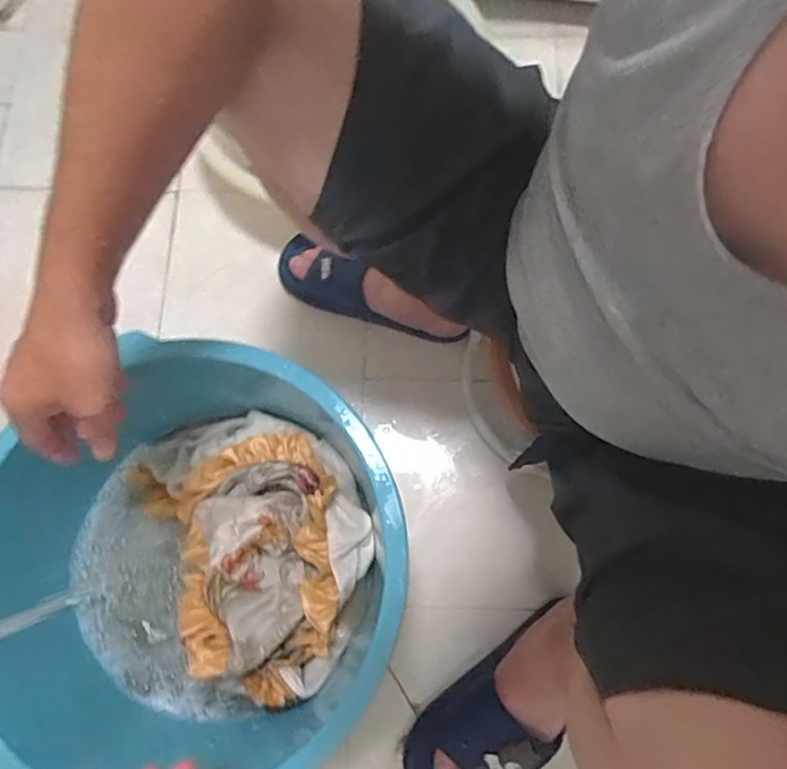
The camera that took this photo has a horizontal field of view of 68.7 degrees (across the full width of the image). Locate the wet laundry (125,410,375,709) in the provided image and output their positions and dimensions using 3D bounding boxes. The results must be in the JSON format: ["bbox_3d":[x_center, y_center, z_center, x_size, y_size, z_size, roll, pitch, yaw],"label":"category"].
[{"bbox_3d":[-0.136,0.154,0.599,0.211,0.075,0.306,-30,76,-7],"label":"wet laundry"}]

